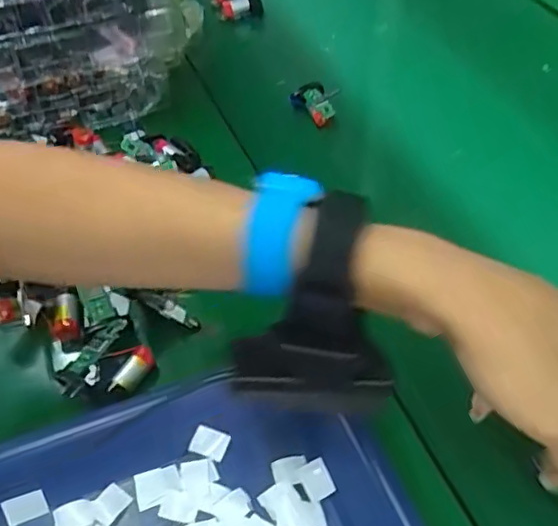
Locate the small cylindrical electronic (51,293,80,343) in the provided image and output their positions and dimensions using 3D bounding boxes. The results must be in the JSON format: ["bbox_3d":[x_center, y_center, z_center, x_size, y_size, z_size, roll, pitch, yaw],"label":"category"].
[{"bbox_3d":[-0.140,0.038,0.386,0.020,0.015,0.032,-8,50,-7],"label":"small cylindrical electronic"}]

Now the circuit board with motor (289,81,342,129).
[{"bbox_3d":[0.034,-0.149,0.546,0.030,0.028,0.043,-22,53,-16],"label":"circuit board with motor"}]

